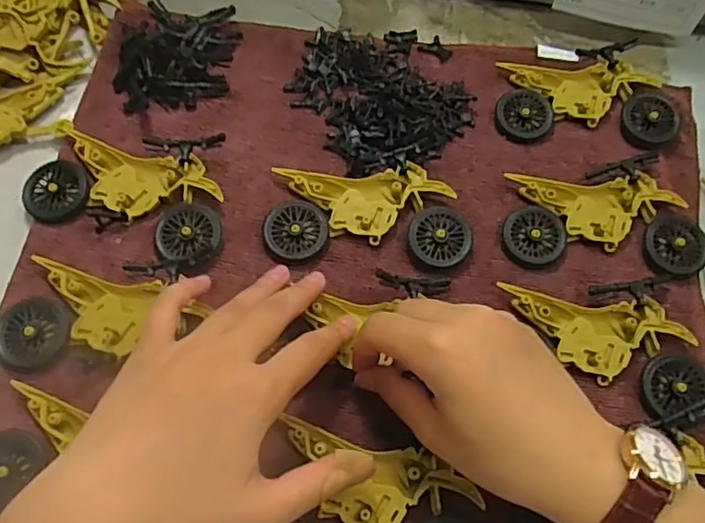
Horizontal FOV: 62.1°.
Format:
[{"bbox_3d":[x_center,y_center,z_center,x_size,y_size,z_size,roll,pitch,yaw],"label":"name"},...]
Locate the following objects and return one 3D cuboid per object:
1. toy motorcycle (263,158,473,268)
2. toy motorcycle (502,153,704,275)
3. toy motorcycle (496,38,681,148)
[{"bbox_3d":[0.009,-0.028,0.344,0.114,0.011,0.060,2,67,-2],"label":"toy motorcycle"},{"bbox_3d":[0.147,-0.024,0.350,0.114,0.014,0.073,-7,67,-6],"label":"toy motorcycle"},{"bbox_3d":[0.155,-0.112,0.393,0.116,0.015,0.073,0,67,-4],"label":"toy motorcycle"}]

